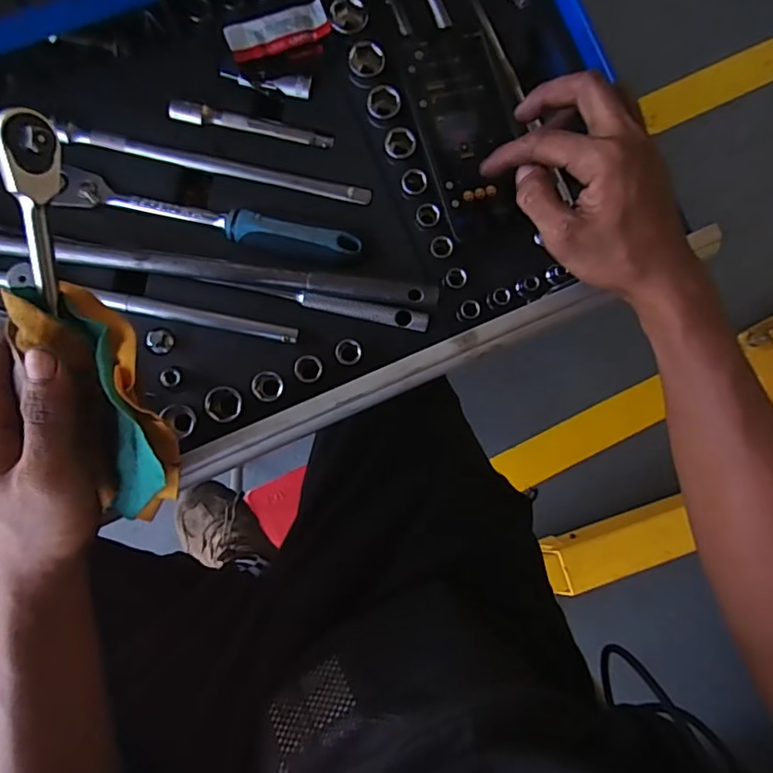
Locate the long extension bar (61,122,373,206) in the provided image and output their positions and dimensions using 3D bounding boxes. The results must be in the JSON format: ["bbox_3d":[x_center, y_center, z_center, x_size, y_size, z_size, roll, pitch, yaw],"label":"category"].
[{"bbox_3d":[-0.127,-0.170,0.411,0.231,0.010,0.016,10,83,-2],"label":"long extension bar"}]

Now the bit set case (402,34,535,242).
[{"bbox_3d":[0.066,-0.196,0.415,0.075,0.011,0.161,-15,84,-5],"label":"bit set case"}]

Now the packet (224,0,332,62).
[{"bbox_3d":[-0.084,-0.276,0.417,0.078,0.005,0.029,-21,85,-6],"label":"packet"}]

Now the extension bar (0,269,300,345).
[{"bbox_3d":[-0.188,-0.061,0.395,0.247,0.017,0.015,11,83,-2],"label":"extension bar"}]

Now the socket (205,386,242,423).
[{"bbox_3d":[-0.118,0.014,0.395,0.024,0.029,0.024,5,83,-3],"label":"socket"}]

